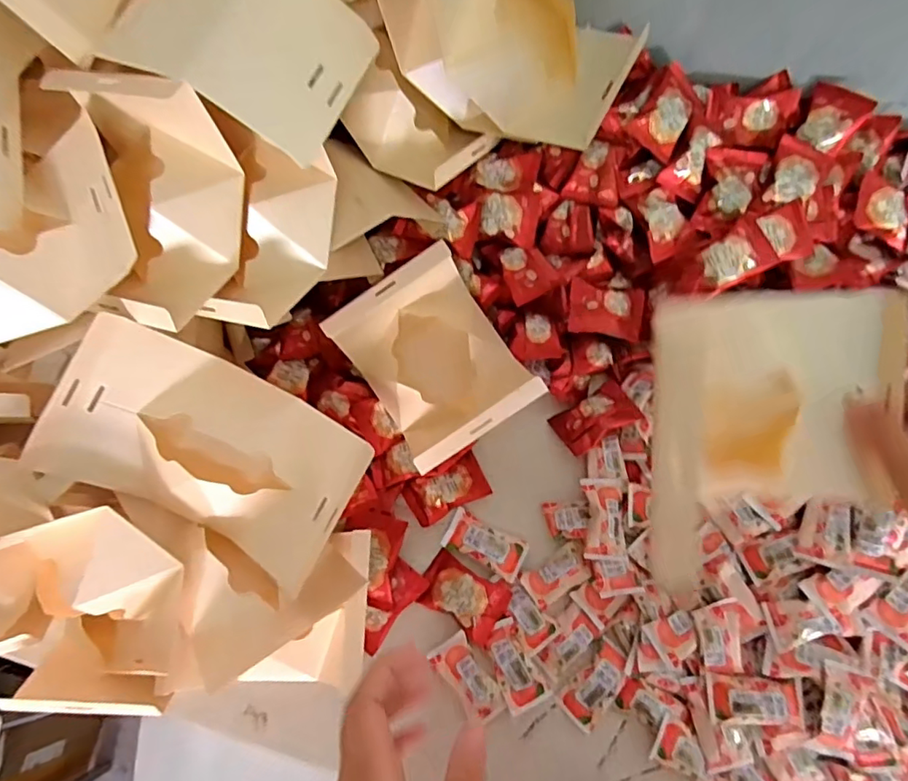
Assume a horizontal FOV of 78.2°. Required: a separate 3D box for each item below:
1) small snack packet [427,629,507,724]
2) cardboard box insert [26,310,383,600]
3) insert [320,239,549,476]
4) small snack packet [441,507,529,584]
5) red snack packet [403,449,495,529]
[{"bbox_3d":[0.014,0.256,0.494,0.034,0.019,0.071,-33,76,-9],"label":"small snack packet"},{"bbox_3d":[-0.185,0.047,0.427,0.219,0.065,0.130,28,82,-2],"label":"cardboard box insert"},{"bbox_3d":[-0.012,-0.023,0.498,0.131,0.089,0.152,-33,76,-9],"label":"insert"},{"bbox_3d":[0.029,0.145,0.523,0.075,0.009,0.037,27,75,8],"label":"small snack packet"},{"bbox_3d":[-0.006,0.094,0.535,0.076,0.011,0.044,-26,75,-7],"label":"red snack packet"}]

